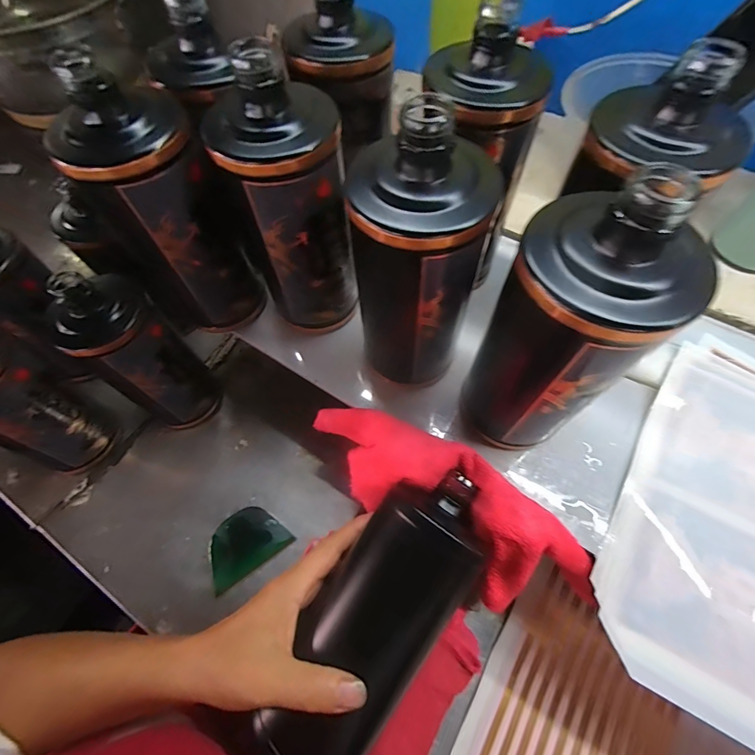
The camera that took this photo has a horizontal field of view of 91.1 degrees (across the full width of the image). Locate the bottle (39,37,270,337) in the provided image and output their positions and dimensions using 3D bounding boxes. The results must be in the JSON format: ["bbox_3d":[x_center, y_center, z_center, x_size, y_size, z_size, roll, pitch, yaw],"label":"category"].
[{"bbox_3d":[-0.147,-0.109,0.276,0.076,0.183,0.058,-36,70,-15],"label":"bottle"}]

